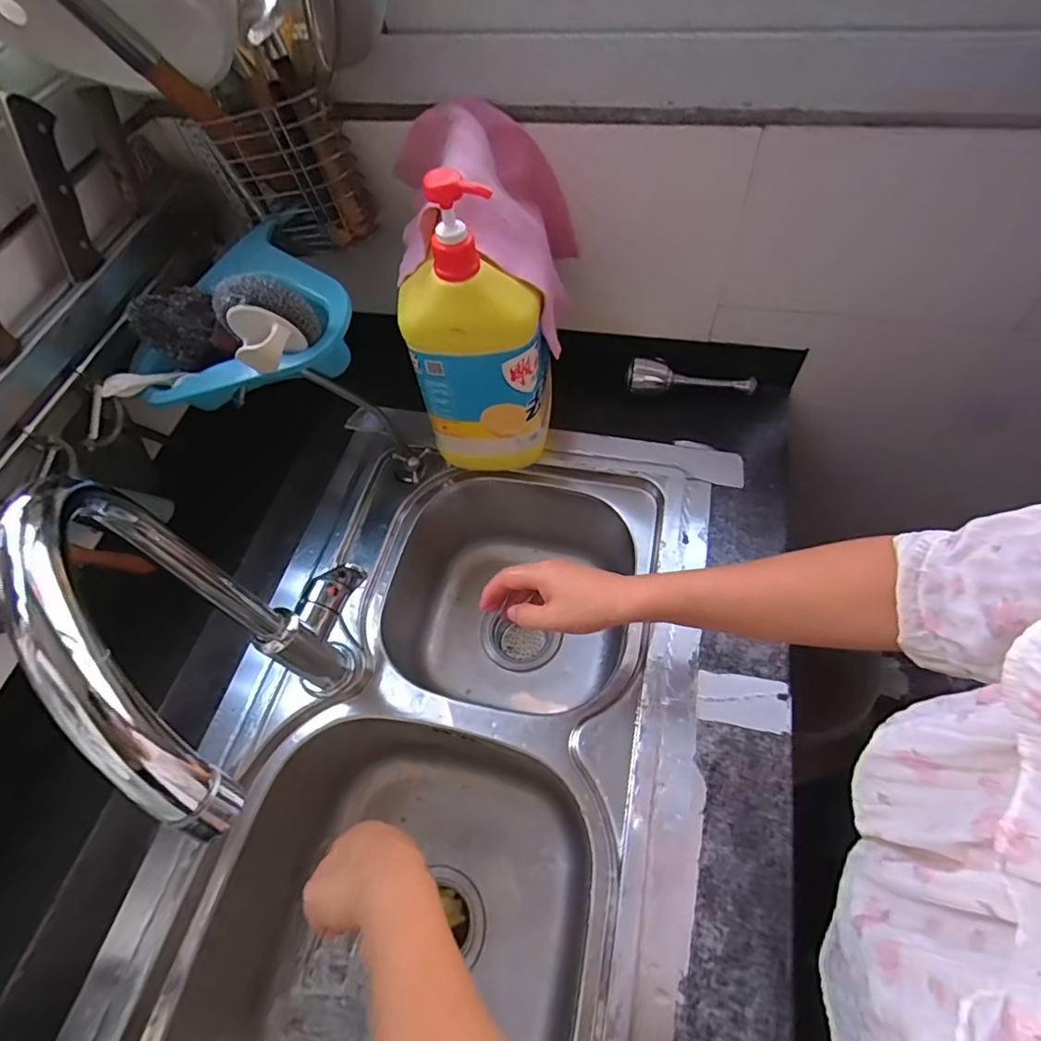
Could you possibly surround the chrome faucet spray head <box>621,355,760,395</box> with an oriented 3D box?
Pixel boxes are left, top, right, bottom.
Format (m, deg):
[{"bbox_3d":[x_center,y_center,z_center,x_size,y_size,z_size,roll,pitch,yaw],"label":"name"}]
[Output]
[{"bbox_3d":[0.213,-0.179,0.693,0.159,0.037,0.032,4,59,7],"label":"chrome faucet spray head"}]

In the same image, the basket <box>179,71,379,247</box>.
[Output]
[{"bbox_3d":[-0.233,-0.350,0.550,0.141,0.123,0.073,3,59,7],"label":"basket"}]

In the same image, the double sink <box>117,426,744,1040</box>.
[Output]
[{"bbox_3d":[-0.053,0.265,0.591,0.411,0.209,0.790,12,60,12],"label":"double sink"}]

